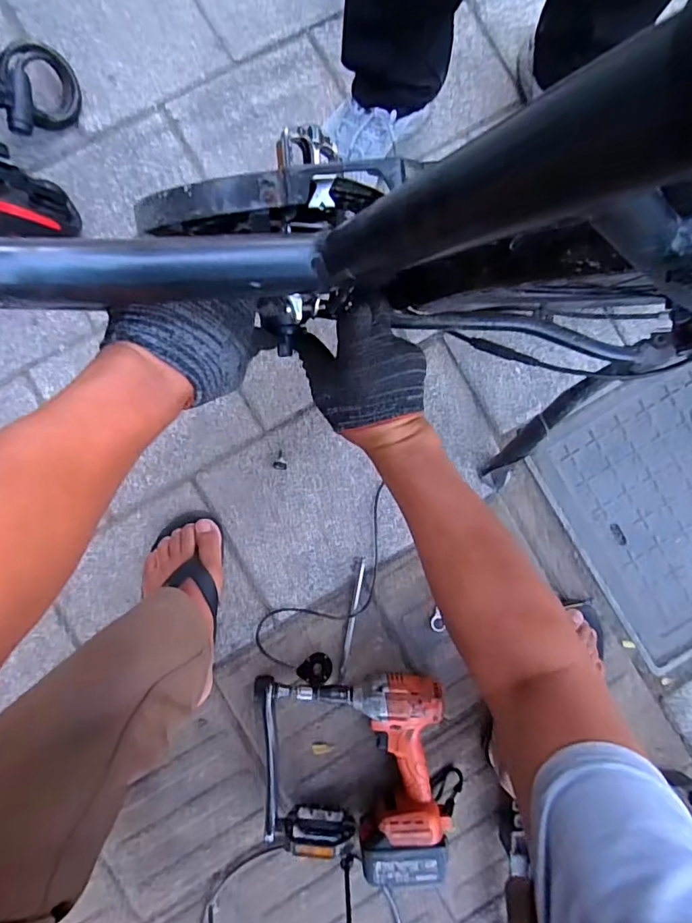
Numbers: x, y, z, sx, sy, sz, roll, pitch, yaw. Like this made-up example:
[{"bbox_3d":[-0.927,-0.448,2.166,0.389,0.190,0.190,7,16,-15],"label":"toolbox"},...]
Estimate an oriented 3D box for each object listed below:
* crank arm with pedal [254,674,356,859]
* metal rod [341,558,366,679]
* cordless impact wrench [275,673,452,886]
[{"bbox_3d":[-0.054,0.402,0.665,0.118,0.091,0.211,-5,88,-4],"label":"crank arm with pedal"},{"bbox_3d":[0.009,0.228,0.719,0.007,0.008,0.169,11,86,-4],"label":"metal rod"},{"bbox_3d":[0.036,0.419,0.676,0.222,0.080,0.241,-9,88,-4],"label":"cordless impact wrench"}]

